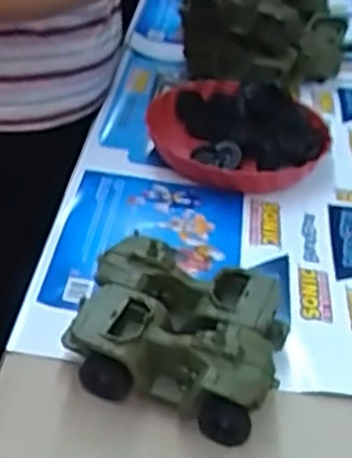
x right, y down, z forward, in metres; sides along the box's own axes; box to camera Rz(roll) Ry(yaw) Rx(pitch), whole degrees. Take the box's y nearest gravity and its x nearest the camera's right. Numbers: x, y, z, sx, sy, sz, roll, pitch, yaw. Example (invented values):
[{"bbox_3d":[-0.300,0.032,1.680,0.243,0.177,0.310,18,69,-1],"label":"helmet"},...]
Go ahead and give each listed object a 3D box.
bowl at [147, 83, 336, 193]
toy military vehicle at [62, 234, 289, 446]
[{"bbox_3d":[0.082,-0.126,1.005,0.231,0.064,0.237,4,37,-3],"label":"bowl"},{"bbox_3d":[0.003,0.093,0.681,0.189,0.076,0.147,16,38,14],"label":"toy military vehicle"}]

